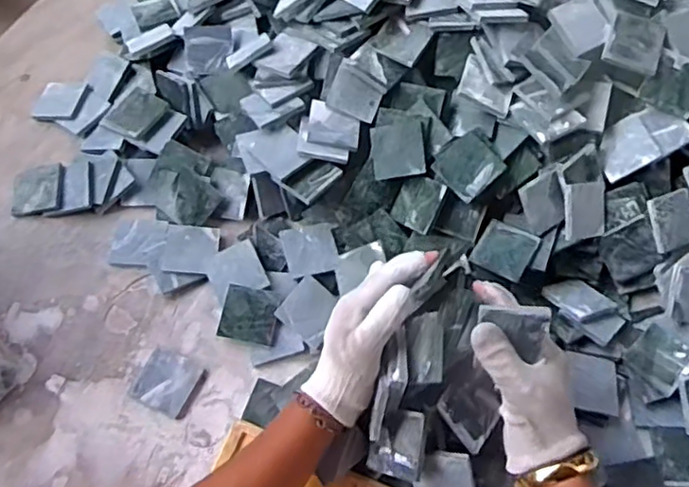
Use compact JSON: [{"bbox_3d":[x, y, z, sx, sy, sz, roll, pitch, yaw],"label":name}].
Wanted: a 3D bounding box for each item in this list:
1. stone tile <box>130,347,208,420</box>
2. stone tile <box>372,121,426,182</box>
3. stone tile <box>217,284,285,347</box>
[{"bbox_3d":[-0.152,0.121,0.547,0.051,0.011,0.049,23,65,8],"label":"stone tile"},{"bbox_3d":[0.051,-0.089,0.598,0.052,0.005,0.051,-5,83,22],"label":"stone tile"},{"bbox_3d":[-0.085,0.064,0.570,0.050,0.011,0.050,12,64,3],"label":"stone tile"}]

